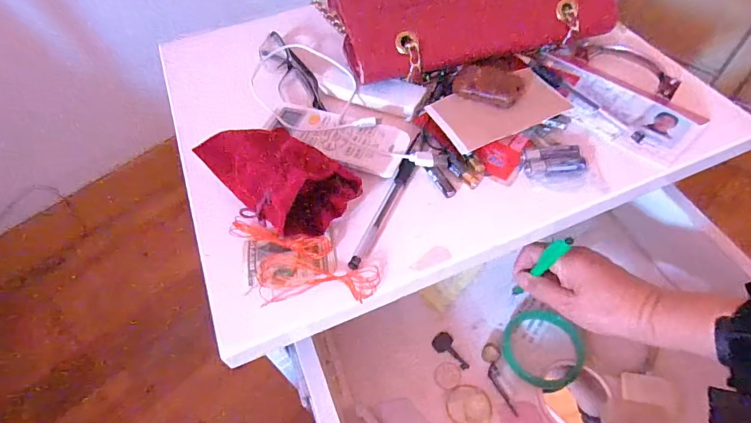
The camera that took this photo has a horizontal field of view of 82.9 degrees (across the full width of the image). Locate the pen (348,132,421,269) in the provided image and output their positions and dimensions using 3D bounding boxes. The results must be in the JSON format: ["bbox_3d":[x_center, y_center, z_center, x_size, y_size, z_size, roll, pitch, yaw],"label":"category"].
[{"bbox_3d":[0.012,-0.013,0.337,0.012,0.012,0.133,20,58,15],"label":"pen"}]

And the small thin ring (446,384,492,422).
[{"bbox_3d":[0.087,0.180,0.396,0.042,0.004,0.038,-5,54,0],"label":"small thin ring"}]

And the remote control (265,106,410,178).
[{"bbox_3d":[-0.036,-0.064,0.364,0.123,0.016,0.048,19,58,15],"label":"remote control"}]

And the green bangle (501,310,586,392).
[{"bbox_3d":[0.164,0.137,0.421,0.077,0.011,0.077,-2,55,2],"label":"green bangle"}]

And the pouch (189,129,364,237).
[{"bbox_3d":[-0.075,-0.032,0.317,0.121,0.046,0.066,36,64,24],"label":"pouch"}]

